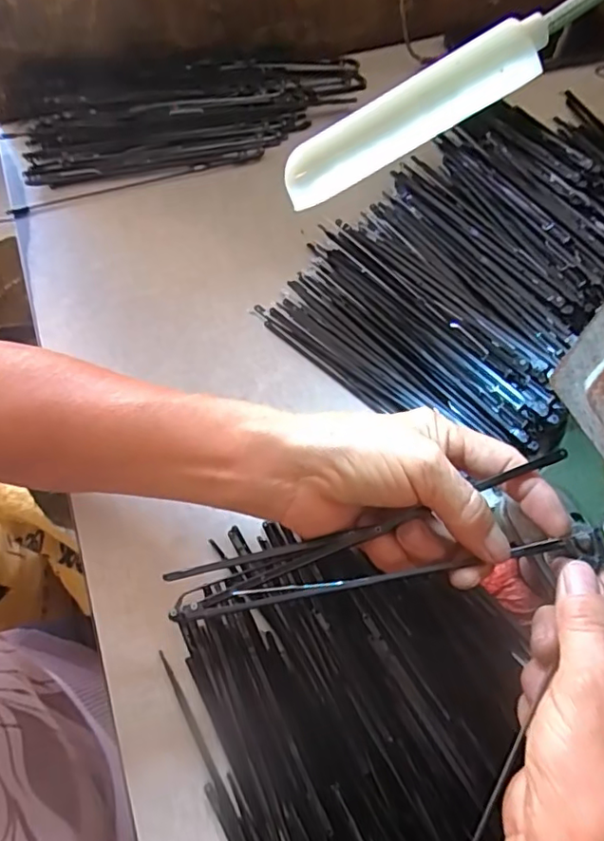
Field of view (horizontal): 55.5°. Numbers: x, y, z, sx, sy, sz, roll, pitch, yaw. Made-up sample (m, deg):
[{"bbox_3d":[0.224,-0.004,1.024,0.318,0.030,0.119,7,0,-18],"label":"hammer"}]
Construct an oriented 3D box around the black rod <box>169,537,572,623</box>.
[{"bbox_3d":[0.031,0.069,0.248,0.173,0.004,0.005,-10,61,-2],"label":"black rod"}]

